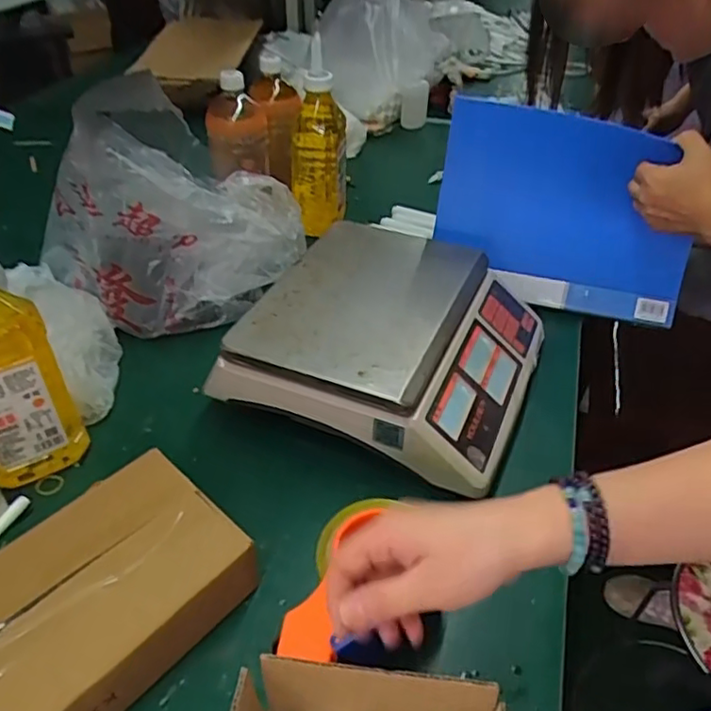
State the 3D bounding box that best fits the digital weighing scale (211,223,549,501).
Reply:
[{"bbox_3d":[0.052,-0.025,0.665,0.270,0.086,0.289,17,43,18],"label":"digital weighing scale"}]

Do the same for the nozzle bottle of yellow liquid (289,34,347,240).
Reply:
[{"bbox_3d":[-0.051,-0.287,0.887,0.068,0.224,0.072,14,42,15],"label":"nozzle bottle of yellow liquid"}]

